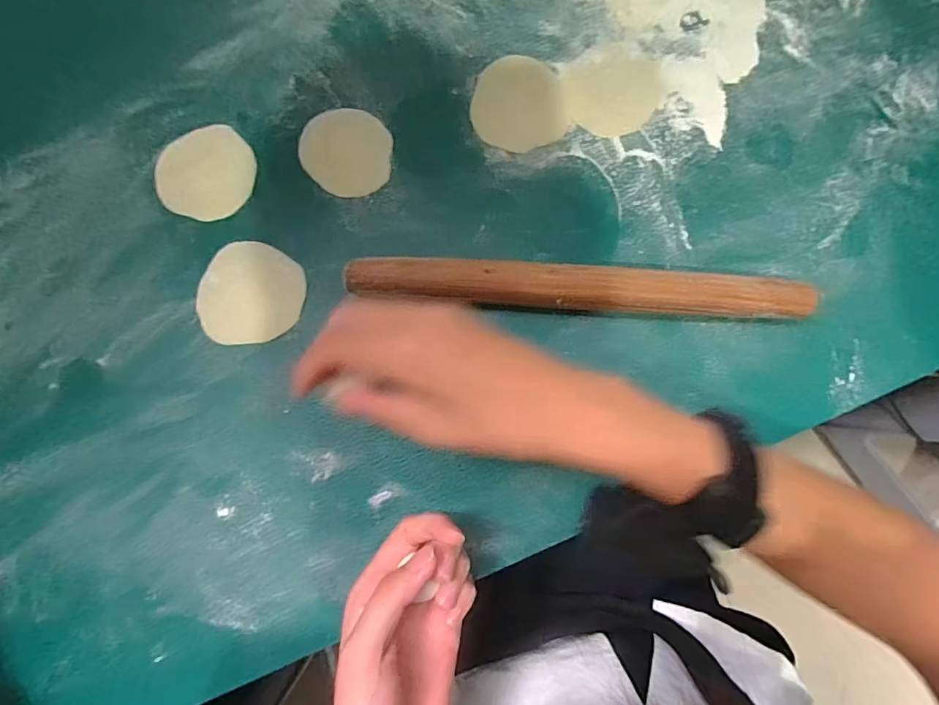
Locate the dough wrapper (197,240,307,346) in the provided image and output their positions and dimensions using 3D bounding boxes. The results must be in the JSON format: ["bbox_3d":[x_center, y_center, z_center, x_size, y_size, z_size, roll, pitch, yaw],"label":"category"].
[{"bbox_3d":[-0.140,-0.038,0.319,0.065,0.004,0.064,6,85,1],"label":"dough wrapper"}]

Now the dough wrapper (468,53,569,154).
[{"bbox_3d":[0.032,-0.166,0.328,0.061,0.004,0.063,-12,85,-1],"label":"dough wrapper"}]

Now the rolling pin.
[{"bbox_3d":[0.066,-0.038,0.304,0.272,0.028,0.027,3,85,0],"label":"rolling pin"}]

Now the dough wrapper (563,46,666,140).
[{"bbox_3d":[0.097,-0.175,0.329,0.067,0.004,0.056,-39,86,-3],"label":"dough wrapper"}]

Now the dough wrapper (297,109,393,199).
[{"bbox_3d":[-0.082,-0.132,0.327,0.059,0.004,0.058,0,85,0],"label":"dough wrapper"}]

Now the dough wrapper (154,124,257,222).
[{"bbox_3d":[-0.173,-0.119,0.326,0.059,0.005,0.063,0,85,0],"label":"dough wrapper"}]

